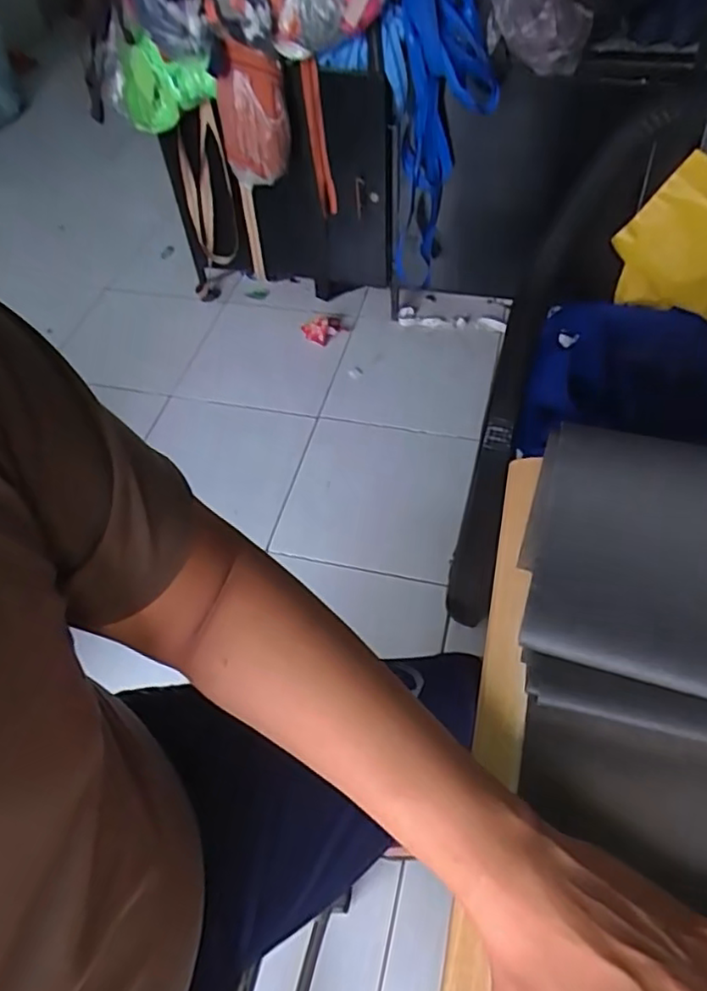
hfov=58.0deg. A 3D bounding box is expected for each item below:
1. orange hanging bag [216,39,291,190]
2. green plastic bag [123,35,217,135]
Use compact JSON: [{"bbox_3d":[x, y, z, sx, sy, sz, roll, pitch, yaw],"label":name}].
[{"bbox_3d":[-0.216,-0.783,1.348,0.156,0.275,0.039,18,52,13],"label":"orange hanging bag"},{"bbox_3d":[-0.398,-0.877,1.380,0.223,0.168,0.043,12,53,11],"label":"green plastic bag"}]

